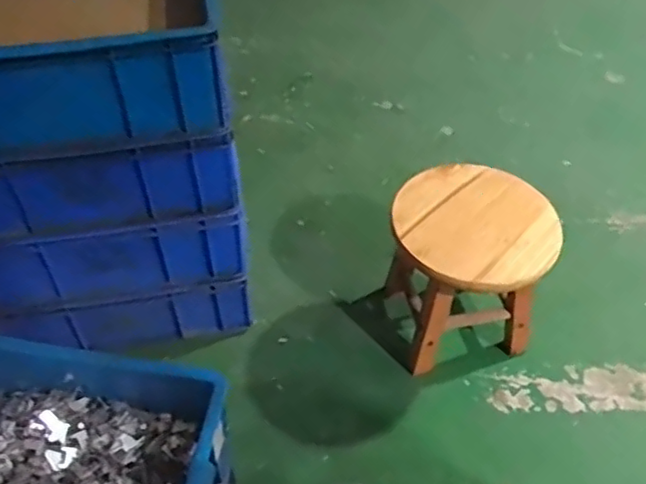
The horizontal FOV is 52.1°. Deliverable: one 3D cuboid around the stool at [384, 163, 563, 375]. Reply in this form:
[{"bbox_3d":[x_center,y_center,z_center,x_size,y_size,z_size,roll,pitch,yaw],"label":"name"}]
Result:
[{"bbox_3d":[0.228,0.051,1.099,0.237,0.268,0.239,0,47,0],"label":"stool"}]

